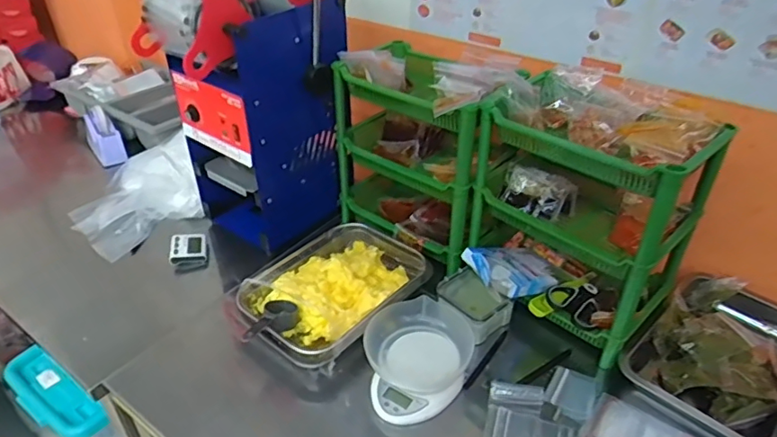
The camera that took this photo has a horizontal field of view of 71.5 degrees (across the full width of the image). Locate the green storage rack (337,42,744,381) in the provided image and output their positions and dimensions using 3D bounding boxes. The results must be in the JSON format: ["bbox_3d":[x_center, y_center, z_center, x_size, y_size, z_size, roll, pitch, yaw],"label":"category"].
[{"bbox_3d":[0.177,-0.074,0.917,0.232,0.334,0.612,-28,45,-34],"label":"green storage rack"}]

